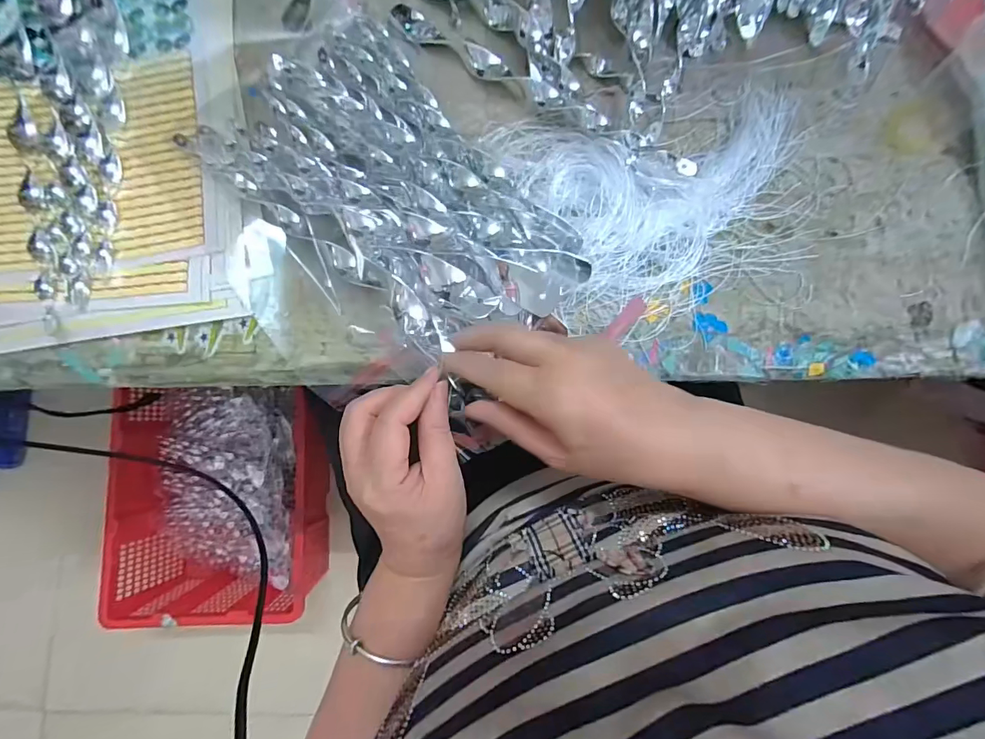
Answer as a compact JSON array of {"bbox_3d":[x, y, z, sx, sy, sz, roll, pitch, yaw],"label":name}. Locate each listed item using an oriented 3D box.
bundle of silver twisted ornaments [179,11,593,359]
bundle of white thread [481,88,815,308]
[{"bbox_3d":[-0.089,-0.149,0.333,0.175,0.070,0.300,-42,85,-3],"label":"bundle of silver twisted ornaments"},{"bbox_3d":[0.134,-0.139,0.351,0.239,0.021,0.158,-8,84,0],"label":"bundle of white thread"}]

